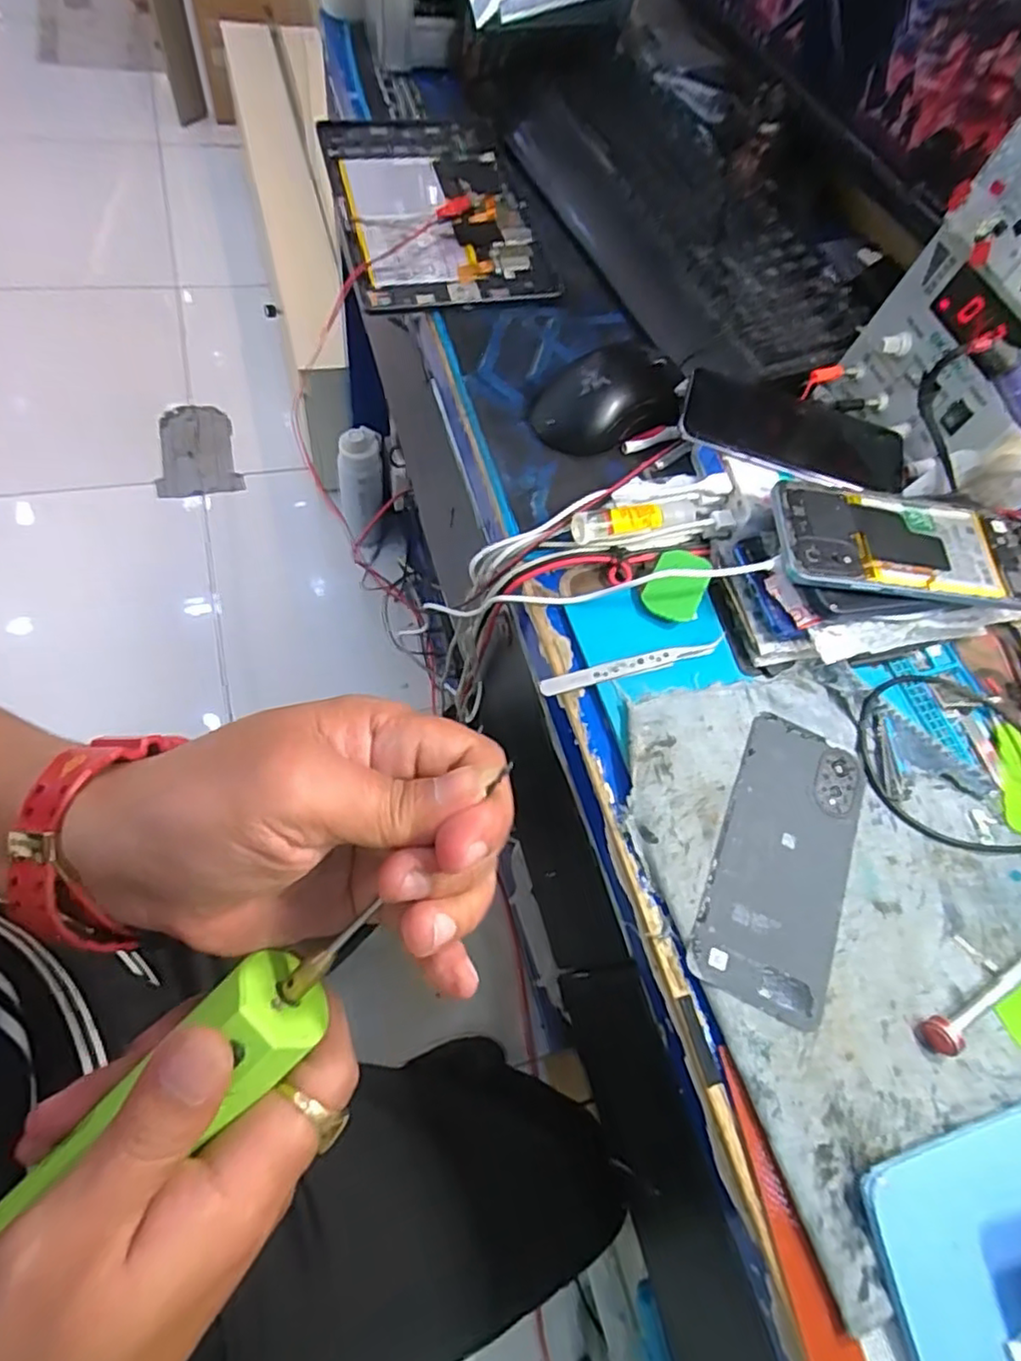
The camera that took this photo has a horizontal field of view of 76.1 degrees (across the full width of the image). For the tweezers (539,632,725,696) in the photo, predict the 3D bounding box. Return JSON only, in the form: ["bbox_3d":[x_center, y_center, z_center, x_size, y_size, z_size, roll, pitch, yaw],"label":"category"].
[{"bbox_3d":[0.075,-0.009,0.394,0.117,0.008,0.012,-11,67,-16],"label":"tweezers"}]

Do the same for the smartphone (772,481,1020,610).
[{"bbox_3d":[0.241,-0.083,0.400,0.161,0.008,0.075,5,64,-8],"label":"smartphone"}]

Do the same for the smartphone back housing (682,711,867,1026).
[{"bbox_3d":[0.150,0.097,0.358,0.072,0.004,0.159,26,62,3],"label":"smartphone back housing"}]

